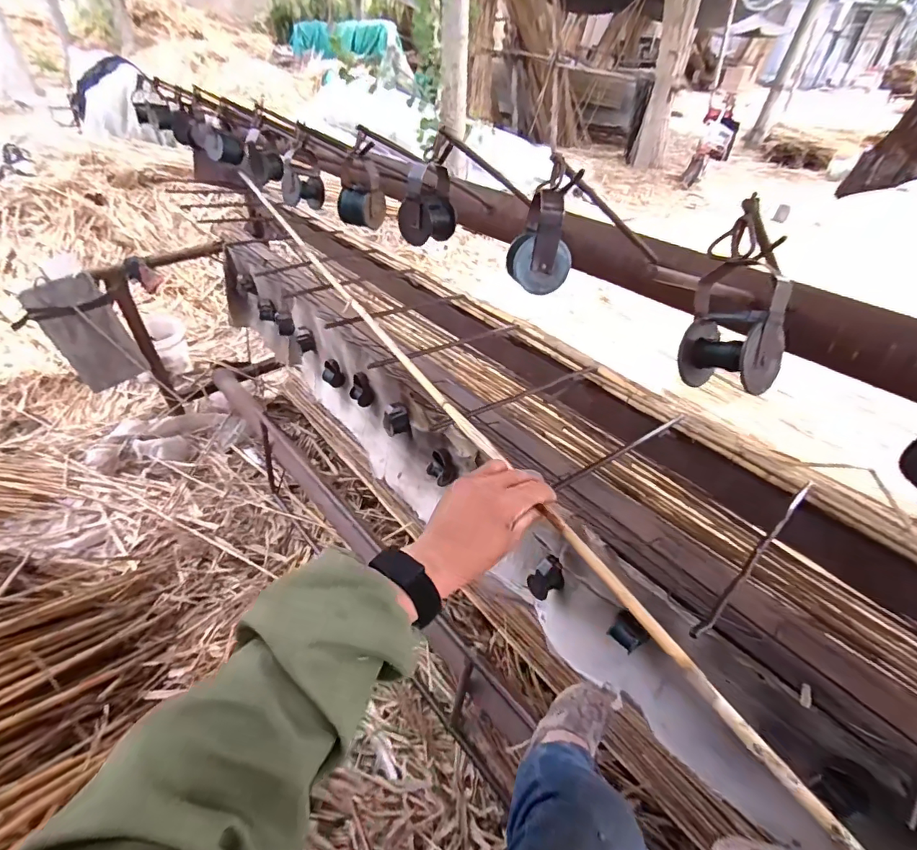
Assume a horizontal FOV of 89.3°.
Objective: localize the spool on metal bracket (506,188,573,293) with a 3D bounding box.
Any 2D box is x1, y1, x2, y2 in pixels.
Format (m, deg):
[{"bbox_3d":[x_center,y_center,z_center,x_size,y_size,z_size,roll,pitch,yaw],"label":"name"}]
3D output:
[{"bbox_3d":[0.068,-0.149,0.381,0.048,0.070,0.032,8,39,8],"label":"spool on metal bracket"}]

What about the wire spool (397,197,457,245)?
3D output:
[{"bbox_3d":[-0.033,-0.221,0.502,0.039,0.043,0.049,26,45,27],"label":"wire spool"}]

